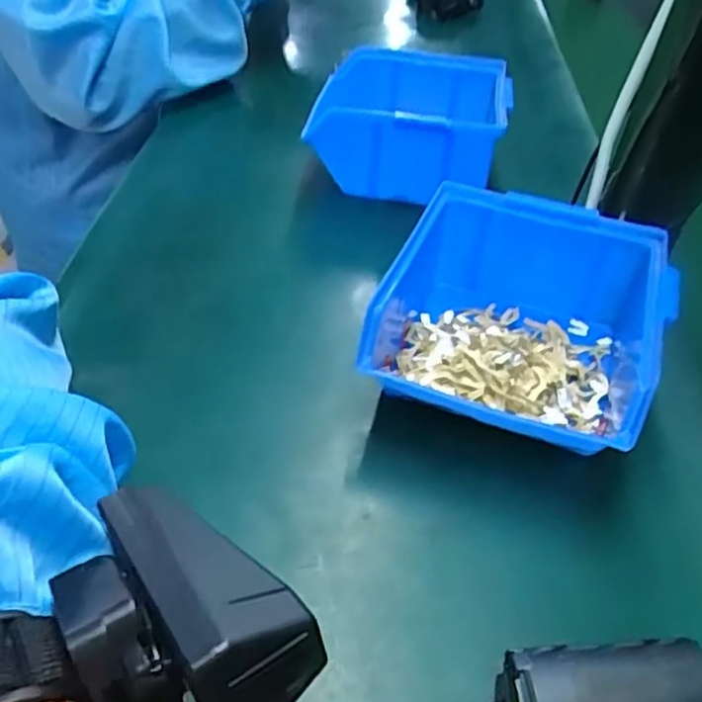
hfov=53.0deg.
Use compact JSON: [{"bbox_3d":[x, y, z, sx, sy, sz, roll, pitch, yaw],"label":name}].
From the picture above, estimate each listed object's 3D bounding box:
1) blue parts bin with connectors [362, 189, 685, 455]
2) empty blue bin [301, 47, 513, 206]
[{"bbox_3d":[0.079,-0.010,0.340,0.122,0.070,0.124,16,46,17],"label":"blue parts bin with connectors"},{"bbox_3d":[0.040,-0.162,0.493,0.123,0.062,0.113,5,44,6],"label":"empty blue bin"}]

